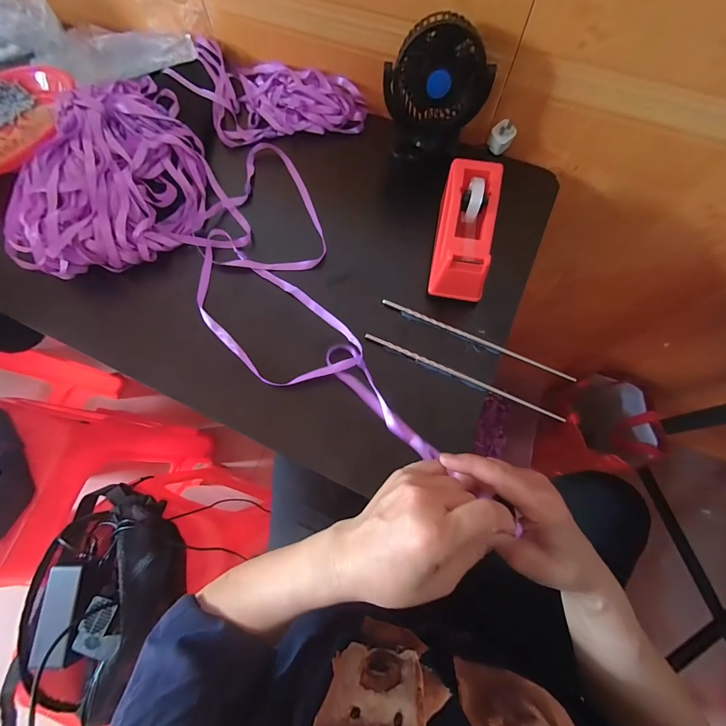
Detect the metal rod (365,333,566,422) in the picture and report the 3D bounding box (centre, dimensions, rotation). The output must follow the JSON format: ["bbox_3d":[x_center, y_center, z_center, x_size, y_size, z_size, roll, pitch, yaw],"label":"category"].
[{"bbox_3d":[0.105,0.014,0.356,0.222,0.006,0.008,24,72,9],"label":"metal rod"}]

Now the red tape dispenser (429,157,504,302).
[{"bbox_3d":[0.116,-0.157,0.371,0.060,0.054,0.159,10,82,4],"label":"red tape dispenser"}]

